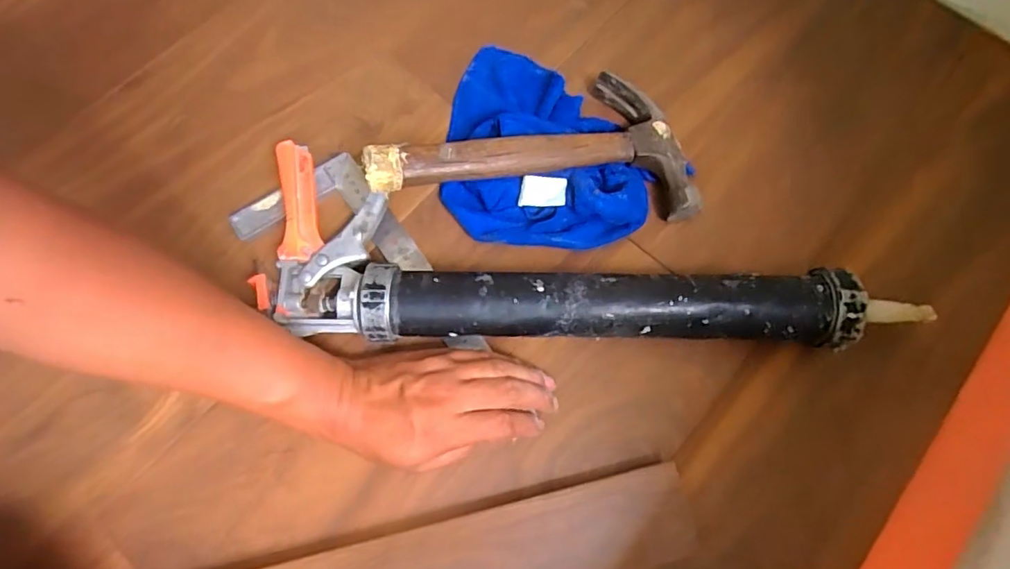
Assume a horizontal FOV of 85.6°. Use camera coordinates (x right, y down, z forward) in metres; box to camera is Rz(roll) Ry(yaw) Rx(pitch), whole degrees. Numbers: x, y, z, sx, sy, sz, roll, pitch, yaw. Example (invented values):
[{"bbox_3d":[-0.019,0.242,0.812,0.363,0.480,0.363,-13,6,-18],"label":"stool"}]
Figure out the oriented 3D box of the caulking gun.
[{"bbox_3d":[0.065,-0.013,0.449,0.537,0.059,0.187,4,72,1],"label":"caulking gun"}]

